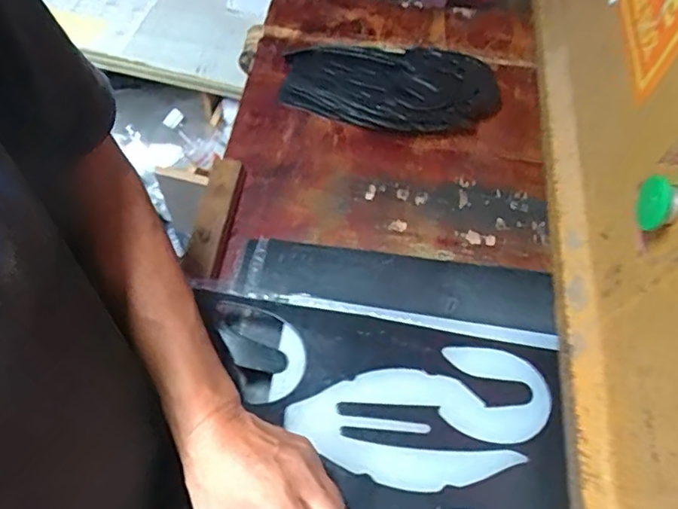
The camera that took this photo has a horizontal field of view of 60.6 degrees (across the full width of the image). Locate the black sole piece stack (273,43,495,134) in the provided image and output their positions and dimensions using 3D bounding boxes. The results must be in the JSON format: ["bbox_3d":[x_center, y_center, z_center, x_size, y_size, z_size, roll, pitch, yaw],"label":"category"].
[{"bbox_3d":[0.066,-0.217,0.745,0.267,0.033,0.129,12,58,3],"label":"black sole piece stack"}]

